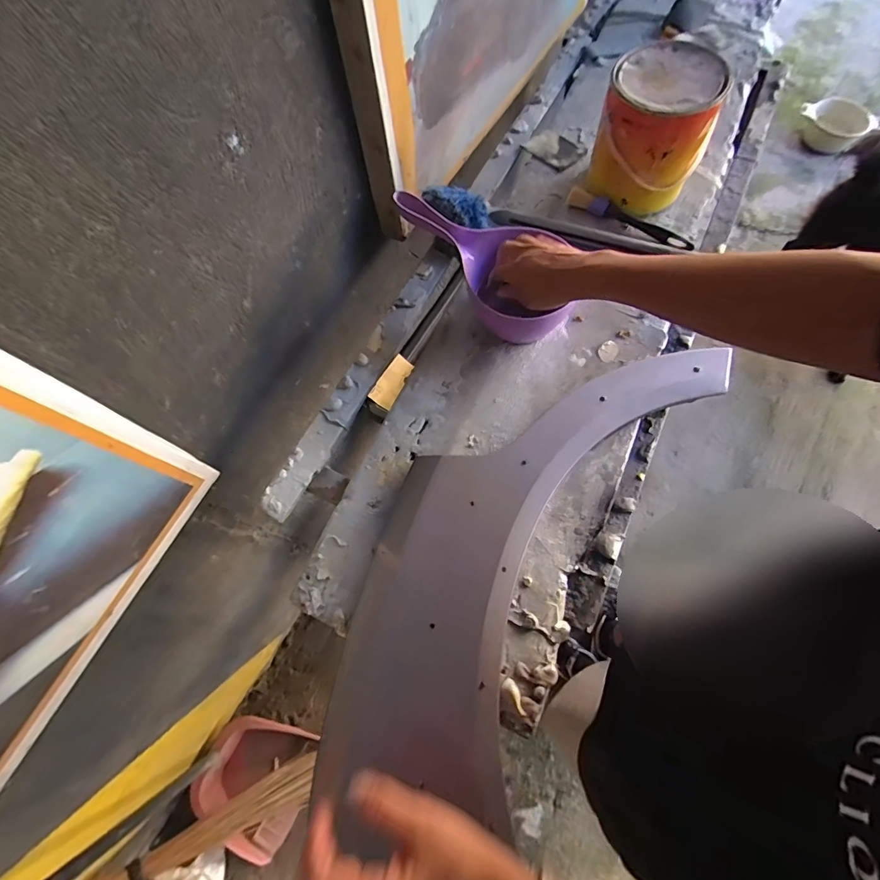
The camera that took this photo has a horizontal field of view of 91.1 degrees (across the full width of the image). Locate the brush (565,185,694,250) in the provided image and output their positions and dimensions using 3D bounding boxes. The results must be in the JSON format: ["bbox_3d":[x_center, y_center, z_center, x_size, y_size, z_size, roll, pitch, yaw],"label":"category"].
[{"bbox_3d":[0.305,-0.362,0.702,0.216,0.023,0.031,37,75,15],"label":"brush"}]

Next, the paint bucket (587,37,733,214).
[{"bbox_3d":[0.316,-0.466,0.663,0.144,0.181,0.155,-1,69,2],"label":"paint bucket"}]

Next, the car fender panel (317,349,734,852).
[{"bbox_3d":[0.062,0.166,0.541,0.288,0.065,0.782,28,73,12],"label":"car fender panel"}]

